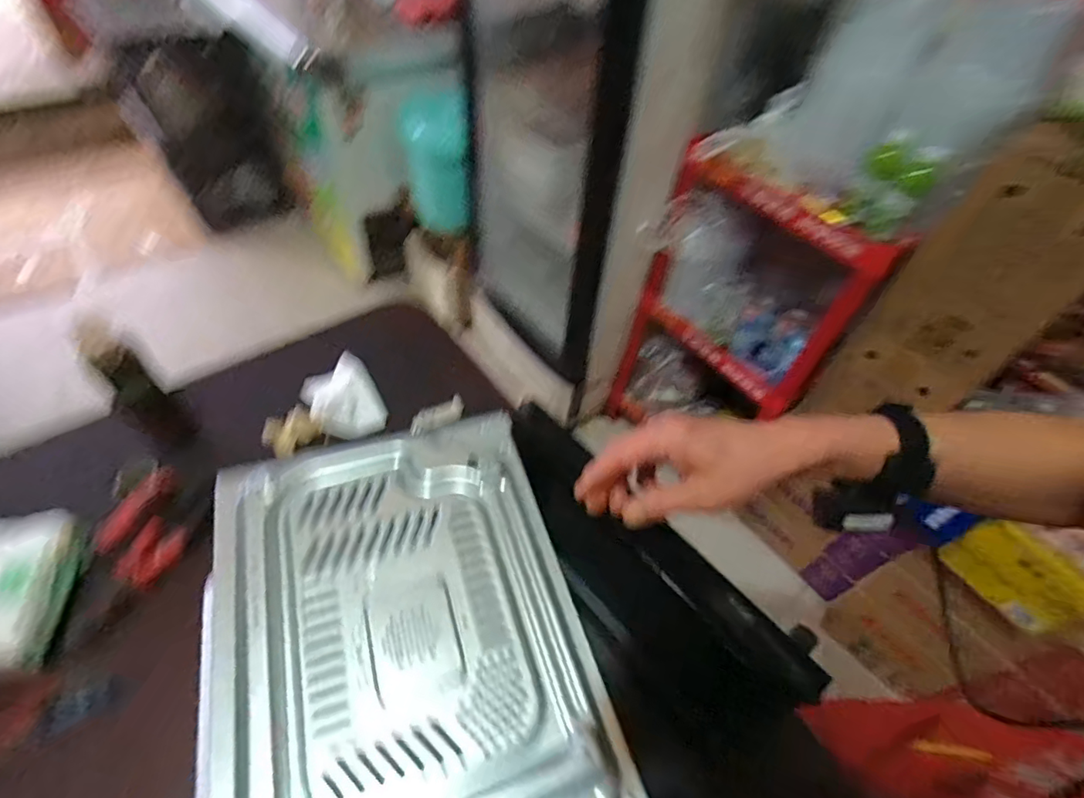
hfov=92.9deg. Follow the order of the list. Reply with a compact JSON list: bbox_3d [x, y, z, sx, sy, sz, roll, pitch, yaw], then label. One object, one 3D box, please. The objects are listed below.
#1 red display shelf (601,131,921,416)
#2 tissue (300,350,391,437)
[{"bbox_3d":[0.427,-0.160,1.248,0.436,0.724,0.190,23,52,13],"label":"red display shelf"},{"bbox_3d":[-0.299,0.001,0.773,0.100,0.041,0.131,-27,58,-25],"label":"tissue"}]

